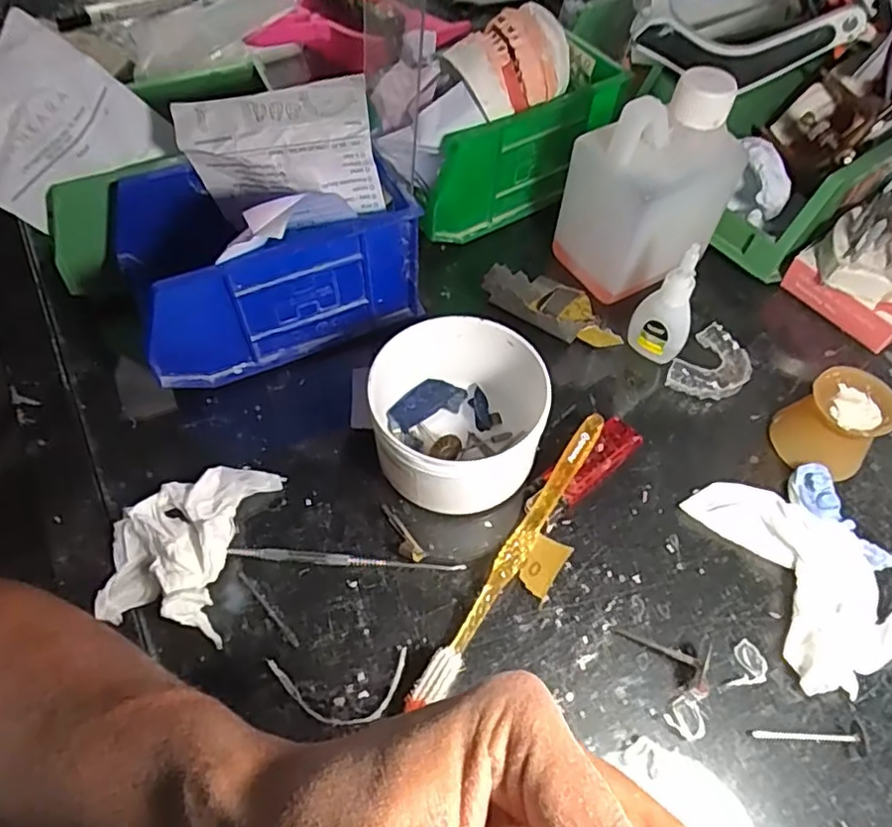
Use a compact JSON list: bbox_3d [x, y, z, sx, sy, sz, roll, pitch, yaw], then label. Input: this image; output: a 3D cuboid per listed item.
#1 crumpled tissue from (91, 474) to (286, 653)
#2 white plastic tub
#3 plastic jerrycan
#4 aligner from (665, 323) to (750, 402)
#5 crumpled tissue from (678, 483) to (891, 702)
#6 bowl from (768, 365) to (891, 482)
[{"bbox_3d":[-0.135,0.064,0.322,0.068,0.021,0.086,9,57,5],"label":"crumpled tissue"},{"bbox_3d":[0.004,0.002,0.342,0.087,0.059,0.093,3,57,1],"label":"white plastic tub"},{"bbox_3d":[0.129,-0.143,0.396,0.077,0.119,0.072,-34,63,-21],"label":"plastic jerrycan"},{"bbox_3d":[0.169,-0.029,0.396,0.040,0.013,0.054,37,64,21],"label":"aligner"},{"bbox_3d":[0.180,0.080,0.322,0.062,0.018,0.109,-16,58,-11],"label":"crumpled tissue"},{"bbox_3d":[0.218,0.008,0.355,0.056,0.044,0.049,-34,63,-21],"label":"bowl"}]

